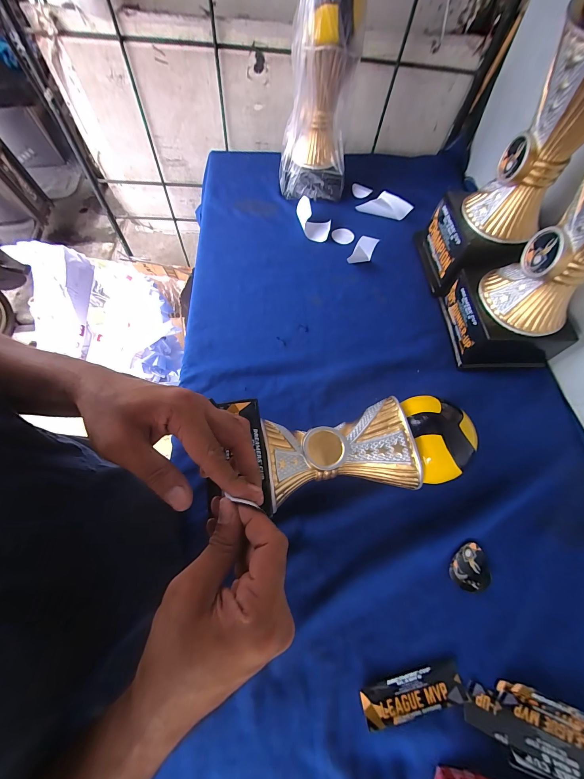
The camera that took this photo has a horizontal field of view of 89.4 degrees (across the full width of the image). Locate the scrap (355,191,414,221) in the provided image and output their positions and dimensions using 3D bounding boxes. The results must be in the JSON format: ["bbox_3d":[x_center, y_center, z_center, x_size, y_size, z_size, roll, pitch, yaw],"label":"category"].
[{"bbox_3d":[0.225,-0.442,0.708,0.129,0.048,0.010,10,31,-6],"label":"scrap"}]

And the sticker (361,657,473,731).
[{"bbox_3d":[0.145,0.362,0.352,0.124,0.006,0.039,-8,59,-8],"label":"sticker"}]

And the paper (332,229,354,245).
[{"bbox_3d":[0.119,-0.359,0.694,0.050,0.007,0.043,21,76,9],"label":"paper"}]

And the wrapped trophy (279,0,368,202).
[{"bbox_3d":[0.051,-0.589,0.606,0.145,0.341,0.110,-1,65,-3],"label":"wrapped trophy"}]

